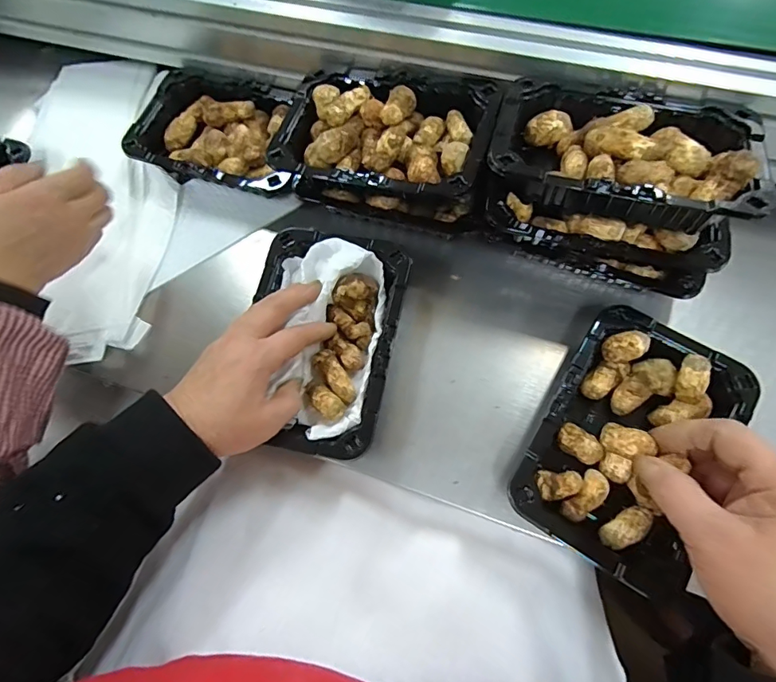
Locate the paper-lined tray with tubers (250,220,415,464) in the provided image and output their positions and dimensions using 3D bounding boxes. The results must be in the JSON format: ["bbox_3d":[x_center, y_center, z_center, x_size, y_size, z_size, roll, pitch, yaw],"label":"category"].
[{"bbox_3d":[-0.057,-0.004,0.382,0.123,0.042,0.183,11,69,7],"label":"paper-lined tray with tubers"}]

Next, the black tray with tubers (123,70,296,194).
[{"bbox_3d":[-0.166,-0.218,0.485,0.185,0.037,0.120,15,70,8],"label":"black tray with tubers"}]

